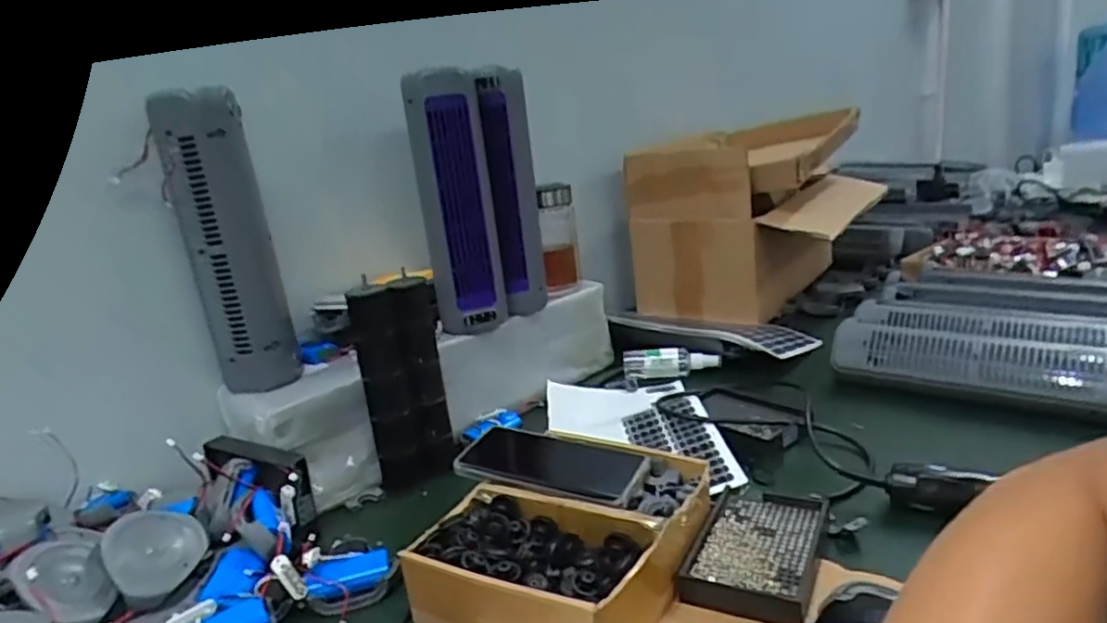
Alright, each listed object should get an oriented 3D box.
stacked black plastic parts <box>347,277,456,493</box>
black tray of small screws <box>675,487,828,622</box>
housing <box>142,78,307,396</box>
[{"bbox_3d":[-0.155,0.073,0.715,0.080,0.209,0.041,-9,15,-10],"label":"stacked black plastic parts"},{"bbox_3d":[0.167,0.188,0.553,0.089,0.023,0.156,2,17,28],"label":"black tray of small screws"},{"bbox_3d":[-0.325,-0.065,0.685,0.081,0.296,0.043,-13,16,-24],"label":"housing"}]

